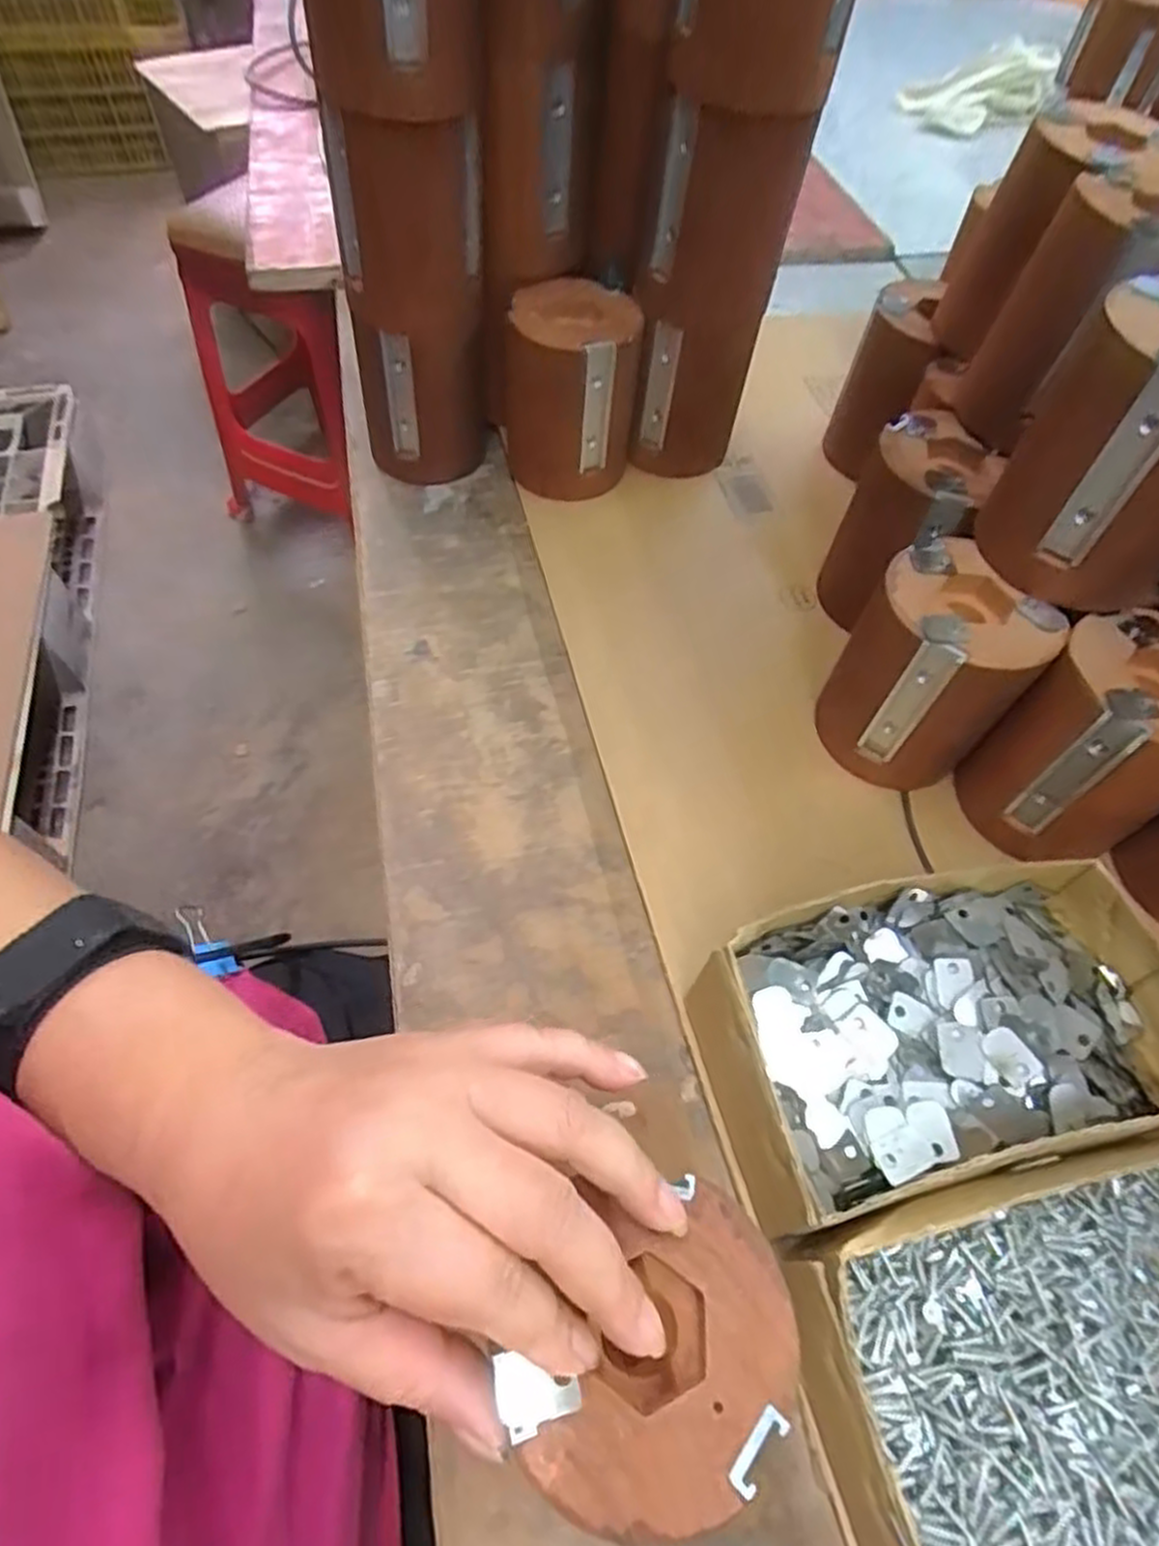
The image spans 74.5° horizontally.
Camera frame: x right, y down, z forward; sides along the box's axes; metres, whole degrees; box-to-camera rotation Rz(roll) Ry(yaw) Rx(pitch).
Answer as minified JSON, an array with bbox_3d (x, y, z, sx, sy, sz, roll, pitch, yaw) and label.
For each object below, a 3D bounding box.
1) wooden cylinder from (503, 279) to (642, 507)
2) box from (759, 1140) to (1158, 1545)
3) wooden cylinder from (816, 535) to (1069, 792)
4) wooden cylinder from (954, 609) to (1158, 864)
[{"bbox_3d":[-0.006,-0.236,0.485,0.079,0.113,0.075,4,57,-2],"label":"wooden cylinder"},{"bbox_3d":[0.166,0.197,0.250,0.192,0.067,0.119,-9,58,-10],"label":"box"},{"bbox_3d":[0.166,-0.044,0.374,0.078,0.107,0.067,35,62,17],"label":"wooden cylinder"},{"bbox_3d":[0.235,-0.011,0.349,0.068,0.095,0.073,-25,62,-19],"label":"wooden cylinder"}]

